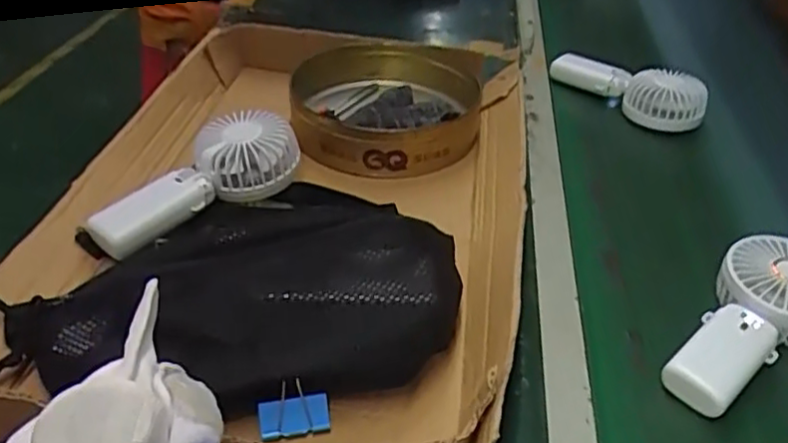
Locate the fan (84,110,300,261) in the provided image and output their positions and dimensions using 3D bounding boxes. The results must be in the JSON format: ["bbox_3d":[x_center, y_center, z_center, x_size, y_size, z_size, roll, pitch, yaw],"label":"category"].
[{"bbox_3d":[-0.164,-0.030,0.558,0.187,0.050,0.072,-33,49,-20],"label":"fan"}]

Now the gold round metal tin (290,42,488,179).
[{"bbox_3d":[-0.008,-0.127,0.698,0.193,0.066,0.219,5,37,0],"label":"gold round metal tin"}]

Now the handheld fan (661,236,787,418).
[{"bbox_3d":[0.268,0.079,0.499,0.085,0.056,0.178,32,45,31],"label":"handheld fan"}]

